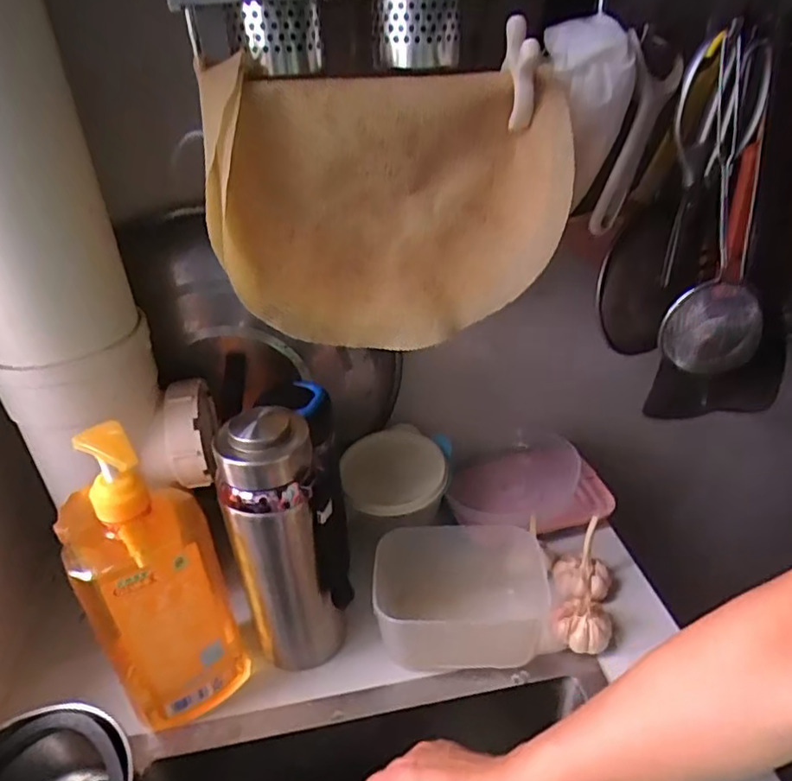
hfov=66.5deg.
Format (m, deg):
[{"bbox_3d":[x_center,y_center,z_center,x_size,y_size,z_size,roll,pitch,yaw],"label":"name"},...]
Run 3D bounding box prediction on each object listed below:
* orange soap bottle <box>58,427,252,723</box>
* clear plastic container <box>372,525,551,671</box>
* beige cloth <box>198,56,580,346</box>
[{"bbox_3d":[-0.185,0.137,0.453,0.095,0.258,0.074,-17,35,-21],"label":"orange soap bottle"},{"bbox_3d":[0.061,0.184,0.550,0.159,0.064,0.113,-3,32,0],"label":"clear plastic container"},{"bbox_3d":[0.003,-0.124,0.436,0.251,0.188,0.034,-10,33,-10],"label":"beige cloth"}]

